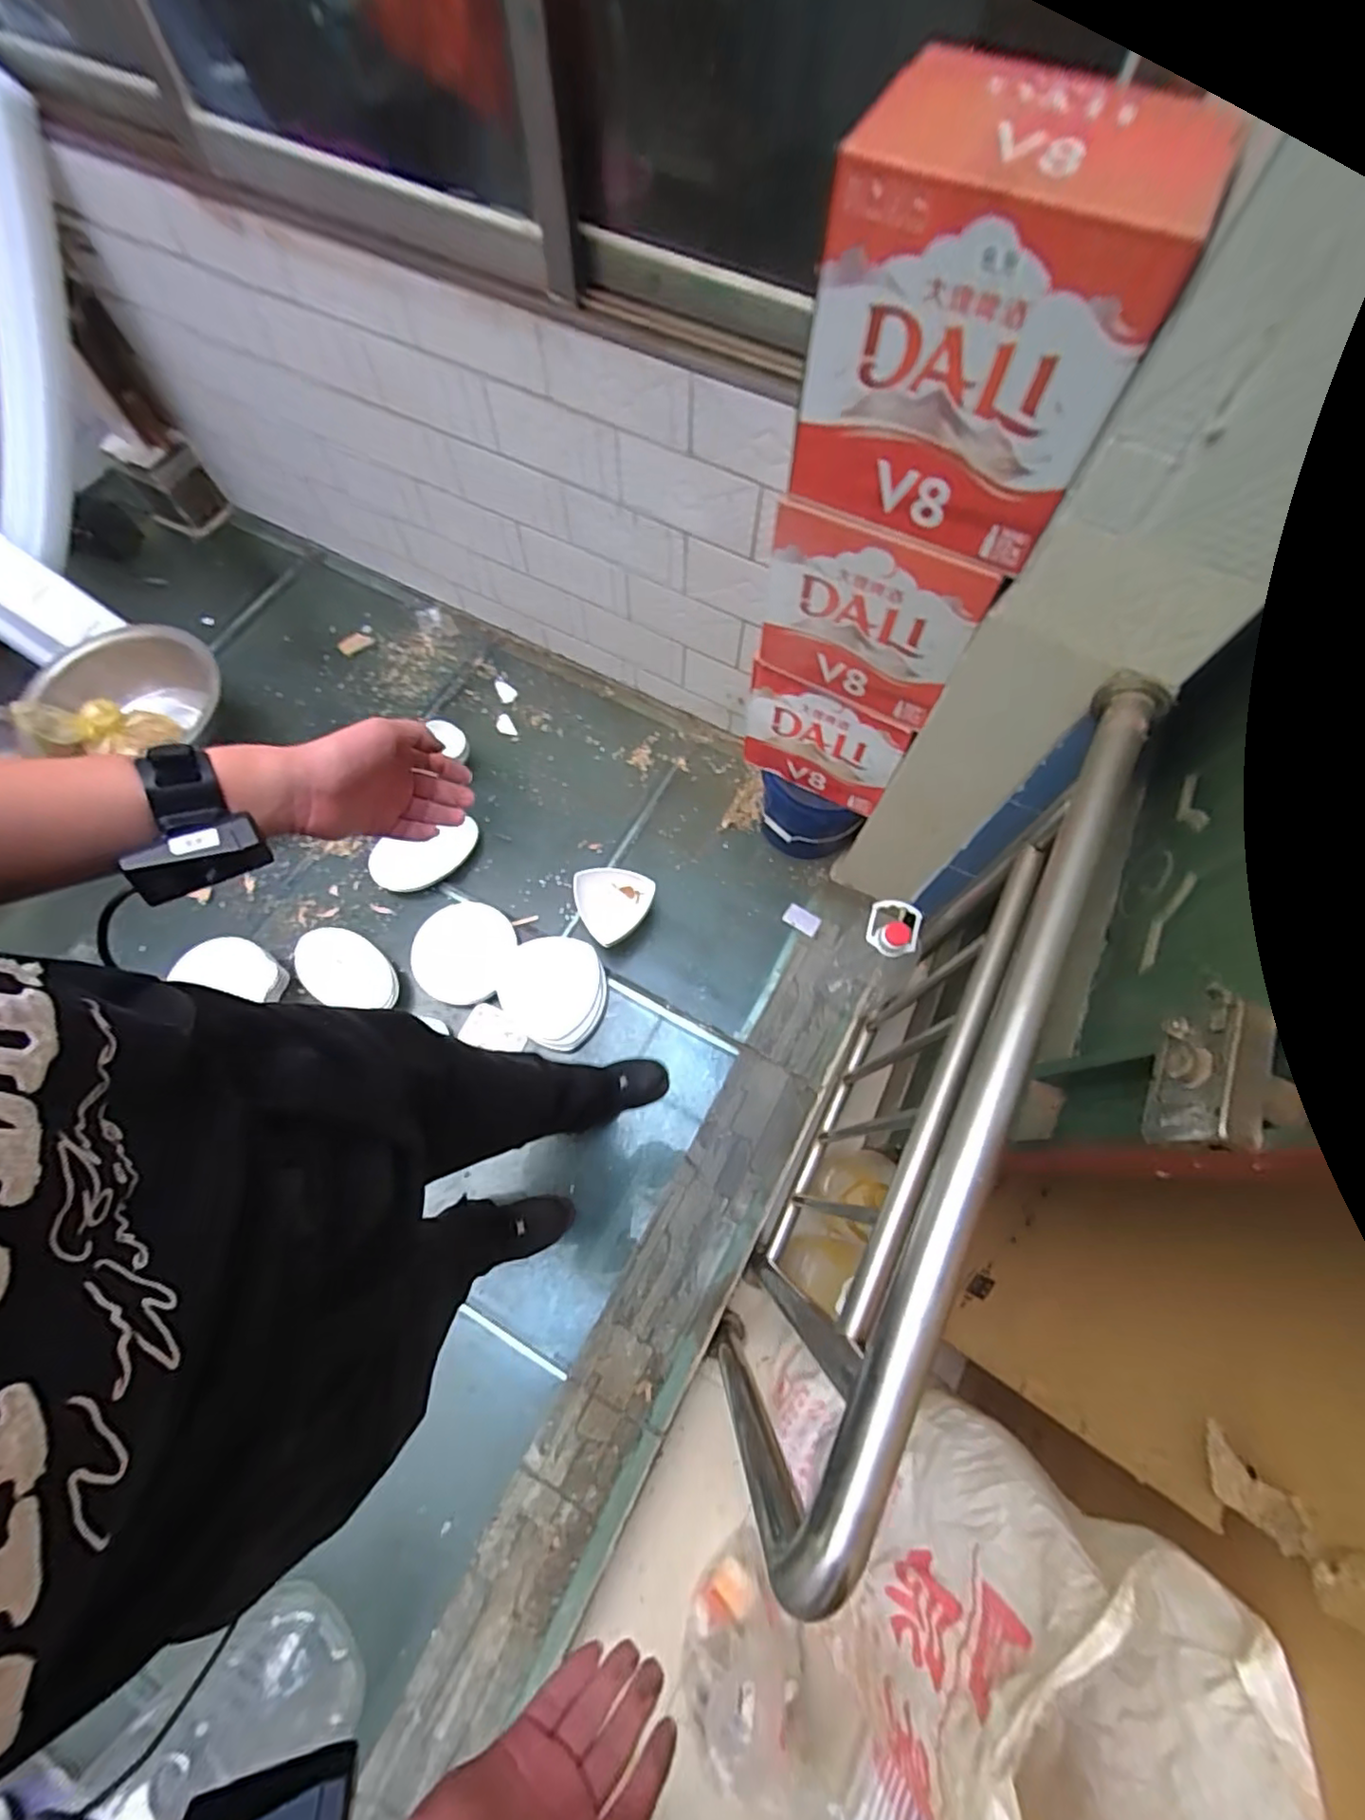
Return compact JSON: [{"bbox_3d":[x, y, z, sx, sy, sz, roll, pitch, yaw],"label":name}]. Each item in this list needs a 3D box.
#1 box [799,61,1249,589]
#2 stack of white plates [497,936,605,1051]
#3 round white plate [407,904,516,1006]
[{"bbox_3d":[0.301,-0.593,0.658,0.293,0.288,0.214,23,71,9],"label":"box"},{"bbox_3d":[-0.289,0.177,1.420,0.238,0.057,0.235,22,71,8],"label":"stack of white plates"},{"bbox_3d":[-0.505,0.092,1.451,0.228,0.034,0.230,0,69,0],"label":"round white plate"}]

